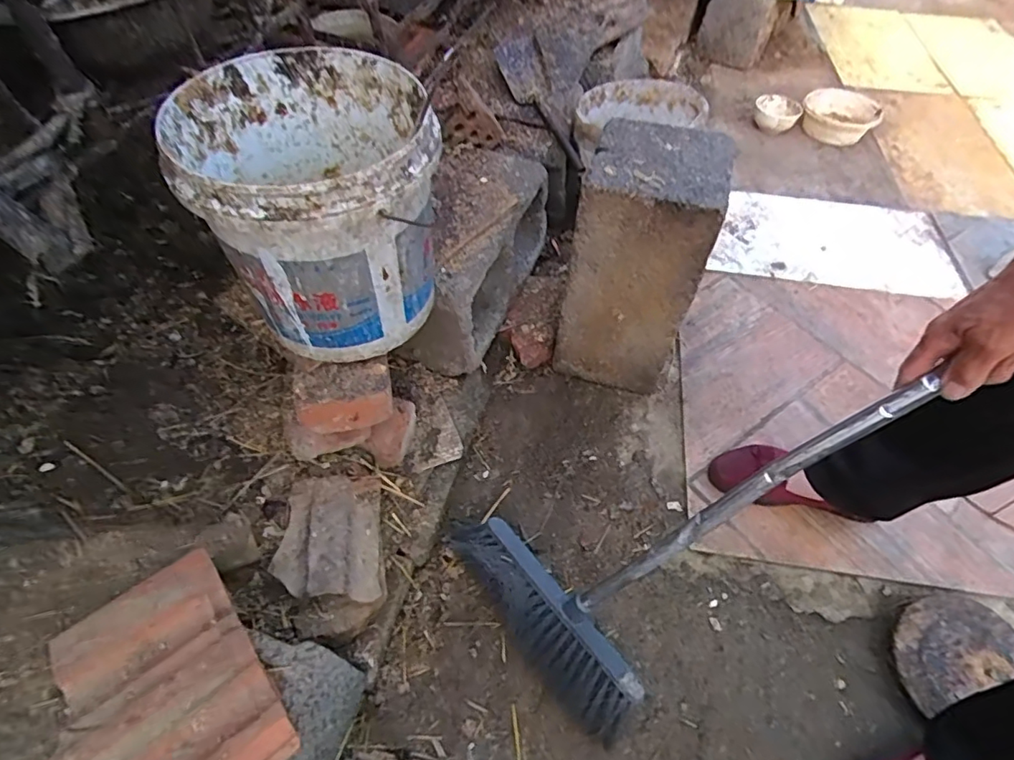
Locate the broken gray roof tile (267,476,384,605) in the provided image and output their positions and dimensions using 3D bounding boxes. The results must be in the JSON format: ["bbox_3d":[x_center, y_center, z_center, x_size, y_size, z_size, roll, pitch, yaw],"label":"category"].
[{"bbox_3d":[-0.221,0.199,0.668,0.121,0.044,0.153,-7,54,-5],"label":"broken gray roof tile"}]

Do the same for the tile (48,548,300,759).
[{"bbox_3d":[-0.305,0.281,0.451,0.187,0.032,0.207,-34,60,-20],"label":"tile"}]

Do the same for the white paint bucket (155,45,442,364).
[{"bbox_3d":[-0.202,-0.193,0.627,0.245,0.255,0.254,0,54,0],"label":"white paint bucket"}]

